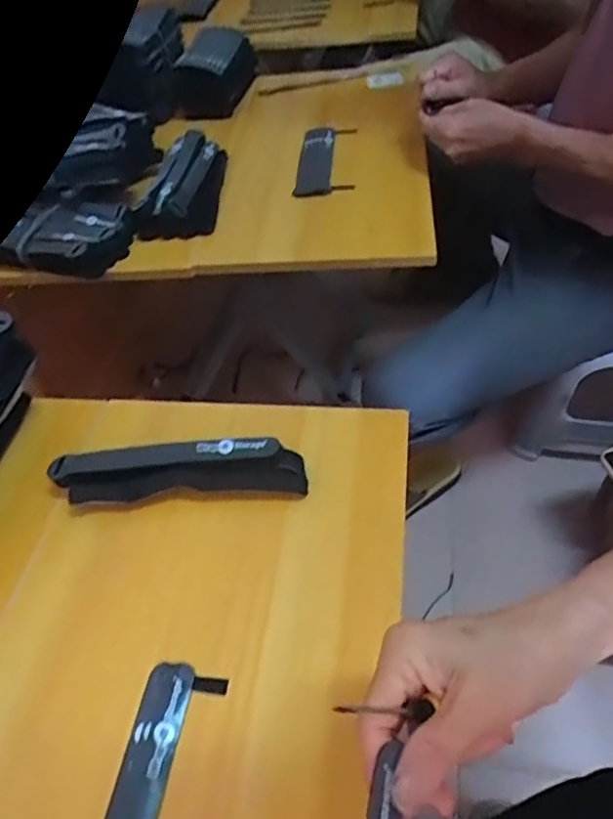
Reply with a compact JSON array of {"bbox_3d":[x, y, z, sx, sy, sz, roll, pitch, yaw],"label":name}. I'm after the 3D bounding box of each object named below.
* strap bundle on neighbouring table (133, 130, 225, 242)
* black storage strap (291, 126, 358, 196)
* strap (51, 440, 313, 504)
[{"bbox_3d":[-0.168,-0.309,0.789,0.092,0.048,0.193,-1,48,6],"label":"strap bundle on neighbouring table"},{"bbox_3d":[0.028,-0.356,0.826,0.079,0.017,0.171,2,50,8],"label":"black storage strap"},{"bbox_3d":[-0.108,0.054,0.480,0.212,0.039,0.037,-3,48,5],"label":"strap"}]

